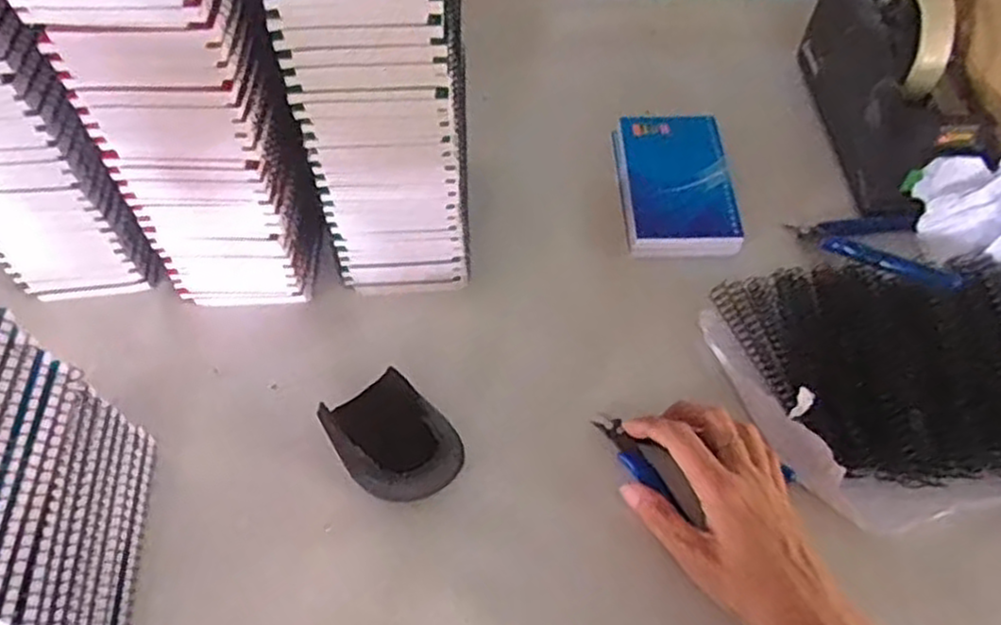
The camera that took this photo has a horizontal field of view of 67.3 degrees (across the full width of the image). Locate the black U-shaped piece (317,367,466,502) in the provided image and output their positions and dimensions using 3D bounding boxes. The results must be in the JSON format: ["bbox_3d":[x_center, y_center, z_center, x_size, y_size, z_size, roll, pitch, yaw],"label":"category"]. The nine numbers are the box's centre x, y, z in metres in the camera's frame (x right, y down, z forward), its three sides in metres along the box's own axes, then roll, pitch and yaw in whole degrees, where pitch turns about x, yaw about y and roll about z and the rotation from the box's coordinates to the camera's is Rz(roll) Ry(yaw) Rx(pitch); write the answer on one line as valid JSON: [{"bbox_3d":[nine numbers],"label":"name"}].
[{"bbox_3d":[-0.066,0.084,0.480,0.064,0.028,0.081,-35,64,-22],"label":"black U-shaped piece"}]

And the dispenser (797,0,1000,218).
[{"bbox_3d":[0.308,-0.189,0.589,0.067,0.115,0.204,-6,57,-5],"label":"dispenser"}]

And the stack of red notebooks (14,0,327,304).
[{"bbox_3d":[-0.182,-0.134,0.458,0.116,0.296,0.123,-10,57,-8],"label":"stack of red notebooks"}]

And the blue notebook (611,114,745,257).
[{"bbox_3d":[0.138,-0.104,0.600,0.085,0.023,0.141,-1,57,-2],"label":"blue notebook"}]

